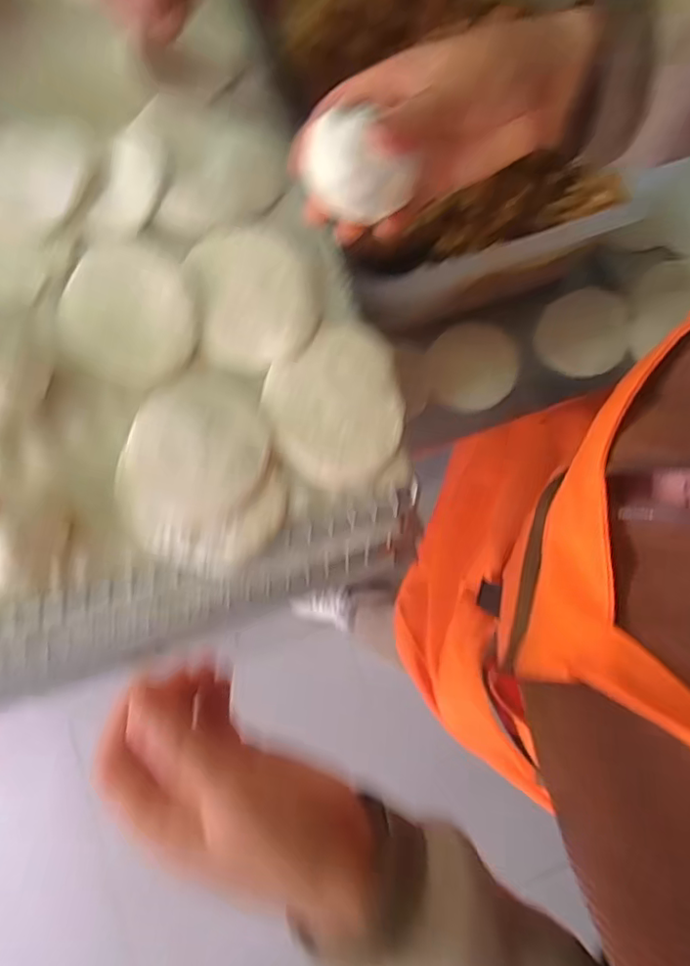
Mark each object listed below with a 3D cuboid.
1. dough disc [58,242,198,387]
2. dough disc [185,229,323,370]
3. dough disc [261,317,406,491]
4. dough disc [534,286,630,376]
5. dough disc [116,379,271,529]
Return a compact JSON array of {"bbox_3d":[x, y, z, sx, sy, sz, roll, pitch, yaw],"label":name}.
[{"bbox_3d":[-0.142,-0.112,0.378,0.090,0.007,0.095,0,79,1],"label":"dough disc"},{"bbox_3d":[-0.059,-0.124,0.375,0.082,0.004,0.094,-9,79,-1],"label":"dough disc"},{"bbox_3d":[-0.007,-0.052,0.364,0.084,0.012,0.107,-9,79,-1],"label":"dough disc"},{"bbox_3d":[0.227,-0.145,0.547,0.081,0.007,0.088,0,79,1],"label":"dough disc"},{"bbox_3d":[-0.089,-0.019,0.348,0.078,0.019,0.094,16,79,4],"label":"dough disc"}]

